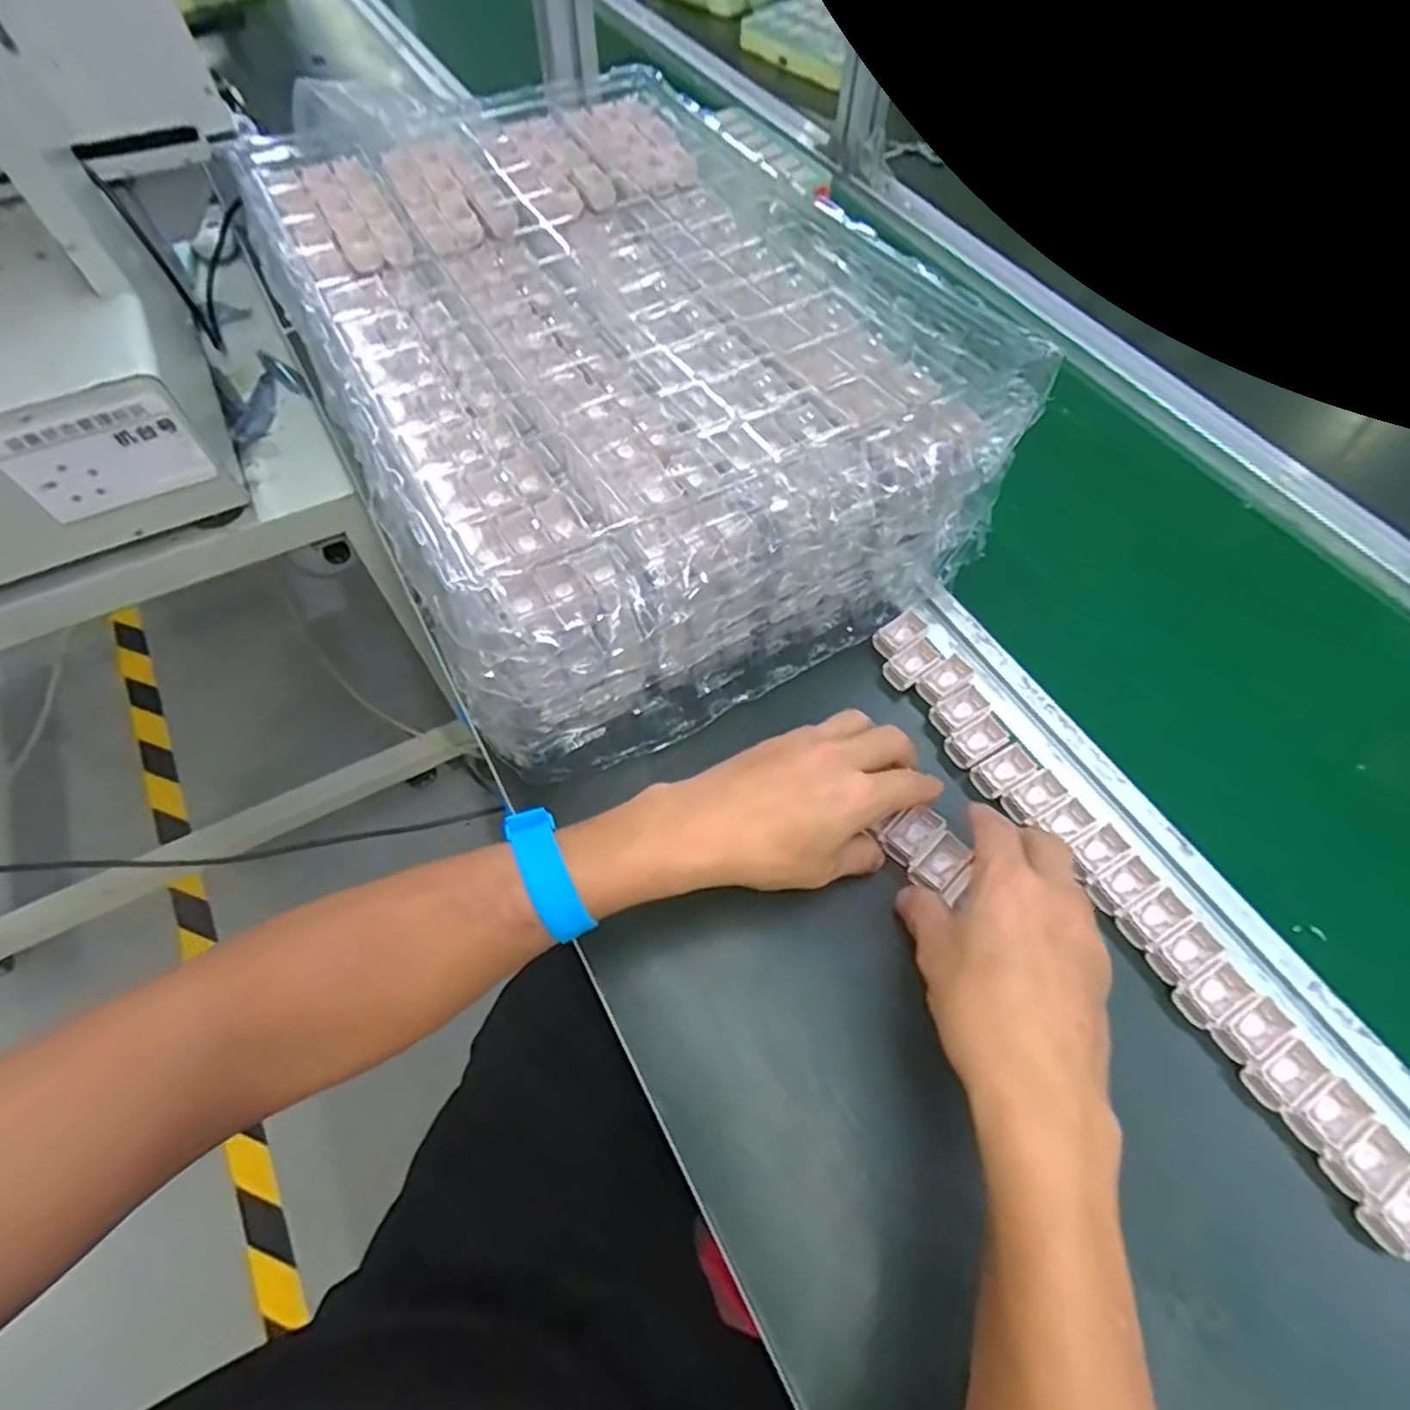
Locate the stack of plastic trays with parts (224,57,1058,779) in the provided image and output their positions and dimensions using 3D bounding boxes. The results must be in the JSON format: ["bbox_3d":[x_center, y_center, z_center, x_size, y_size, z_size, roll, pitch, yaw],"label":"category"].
[{"bbox_3d":[-0.076,-0.250,0.502,0.343,0.141,0.518,-24,64,-15],"label":"stack of plastic trays with parts"}]

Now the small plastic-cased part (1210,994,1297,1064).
[{"bbox_3d":[0.280,0.165,0.350,0.038,0.012,0.021,-26,64,-16],"label":"small plastic-cased part"}]

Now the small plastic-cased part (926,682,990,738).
[{"bbox_3d":[0.162,0.003,0.441,0.034,0.008,0.022,-31,66,-18],"label":"small plastic-cased part"}]

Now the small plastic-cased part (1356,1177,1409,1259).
[{"bbox_3d":[0.320,0.234,0.314,0.037,0.014,0.022,-23,63,-15],"label":"small plastic-cased part"}]

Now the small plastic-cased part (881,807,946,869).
[{"bbox_3d":[0.122,0.074,0.401,0.038,0.015,0.021,-39,68,-21],"label":"small plastic-cased part"}]

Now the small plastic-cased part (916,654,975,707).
[{"bbox_3d":[0.159,-0.017,0.453,0.037,0.011,0.021,-33,66,-19],"label":"small plastic-cased part"}]

